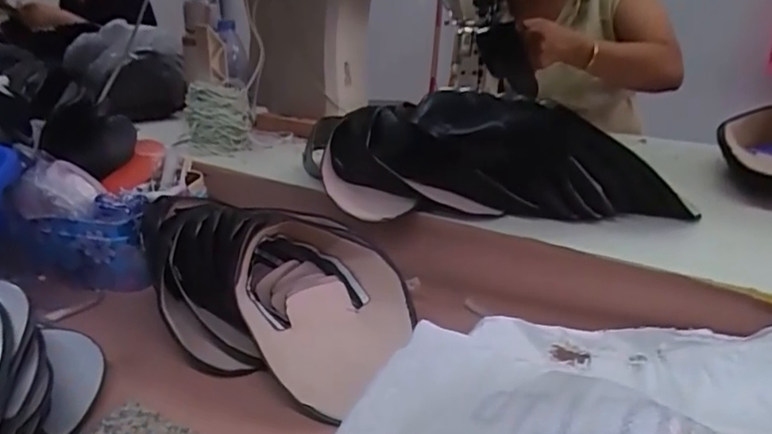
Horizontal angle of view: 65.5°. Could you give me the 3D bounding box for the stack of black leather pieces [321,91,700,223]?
[{"bbox_3d":[0.131,-0.074,0.747,0.456,0.144,0.151,4,25,13],"label":"stack of black leather pieces"}]

